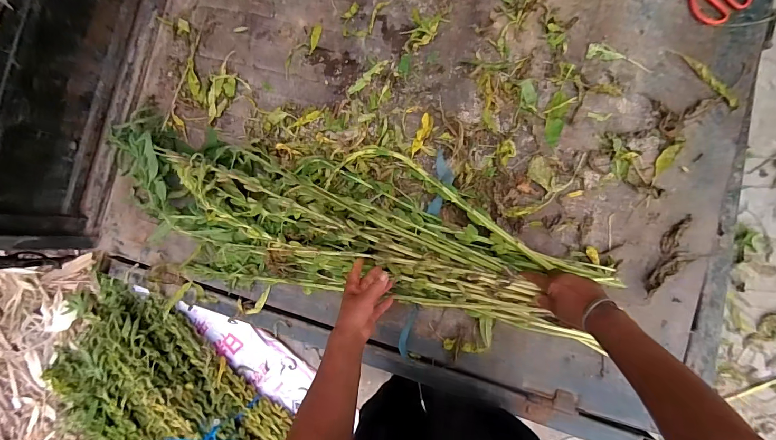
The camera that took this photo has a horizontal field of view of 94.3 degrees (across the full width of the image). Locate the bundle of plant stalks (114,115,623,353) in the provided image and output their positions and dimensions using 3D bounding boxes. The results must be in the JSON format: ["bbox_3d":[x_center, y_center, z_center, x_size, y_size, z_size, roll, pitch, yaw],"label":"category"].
[{"bbox_3d":[-0.135,0.002,0.714,0.948,0.112,0.311,14,88,12],"label":"bundle of plant stalks"}]

